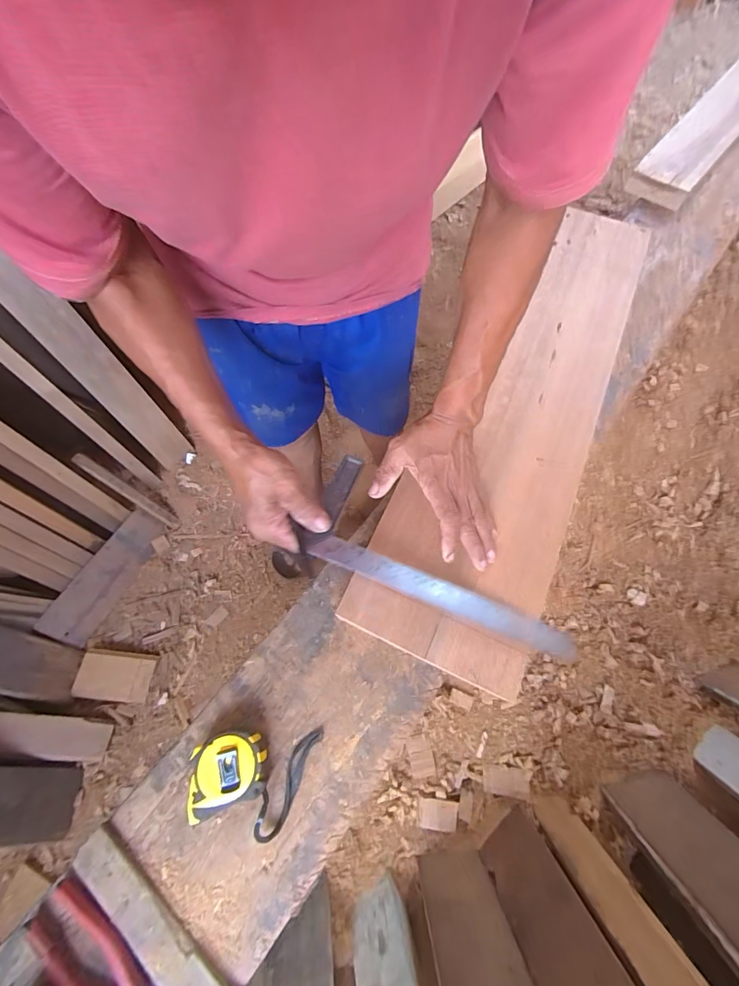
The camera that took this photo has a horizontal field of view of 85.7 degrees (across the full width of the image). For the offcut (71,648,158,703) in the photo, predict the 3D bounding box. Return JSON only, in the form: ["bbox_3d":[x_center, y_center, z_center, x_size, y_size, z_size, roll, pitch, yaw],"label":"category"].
[{"bbox_3d":[-0.603,0.431,0.946,0.166,0.017,0.111,8,44,-8],"label":"offcut"}]

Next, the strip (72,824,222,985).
[{"bbox_3d":[-0.190,0.384,0.348,0.190,0.013,0.042,34,70,17],"label":"strip"}]

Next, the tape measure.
[{"bbox_3d":[-0.112,0.279,0.383,0.113,0.040,0.085,1,64,2],"label":"tape measure"}]

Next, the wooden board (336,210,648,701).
[{"bbox_3d":[0.217,-0.130,0.530,0.194,0.019,0.720,25,70,13],"label":"wooden board"}]

